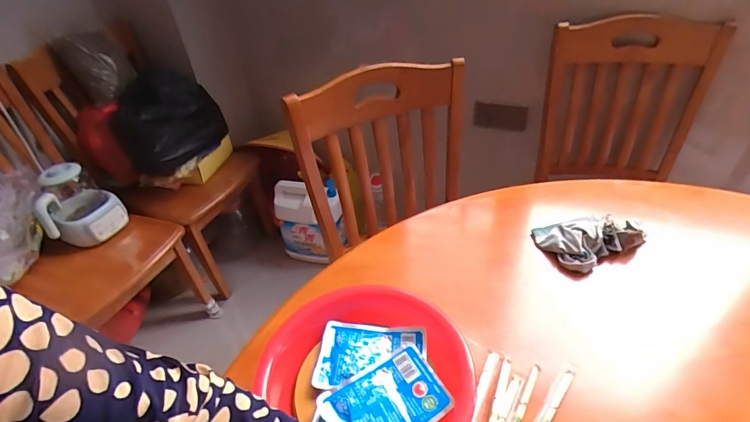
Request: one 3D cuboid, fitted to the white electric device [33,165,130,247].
[{"bbox_3d":[-0.880,-0.016,1.198,0.195,0.227,0.167,-34,48,-30],"label":"white electric device"}]

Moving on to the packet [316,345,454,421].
[{"bbox_3d":[0.011,0.206,0.432,0.123,0.013,0.085,-22,43,-19],"label":"packet"}]

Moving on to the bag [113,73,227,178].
[{"bbox_3d":[-0.684,-0.308,1.361,0.183,0.250,0.296,5,41,12],"label":"bag"}]

